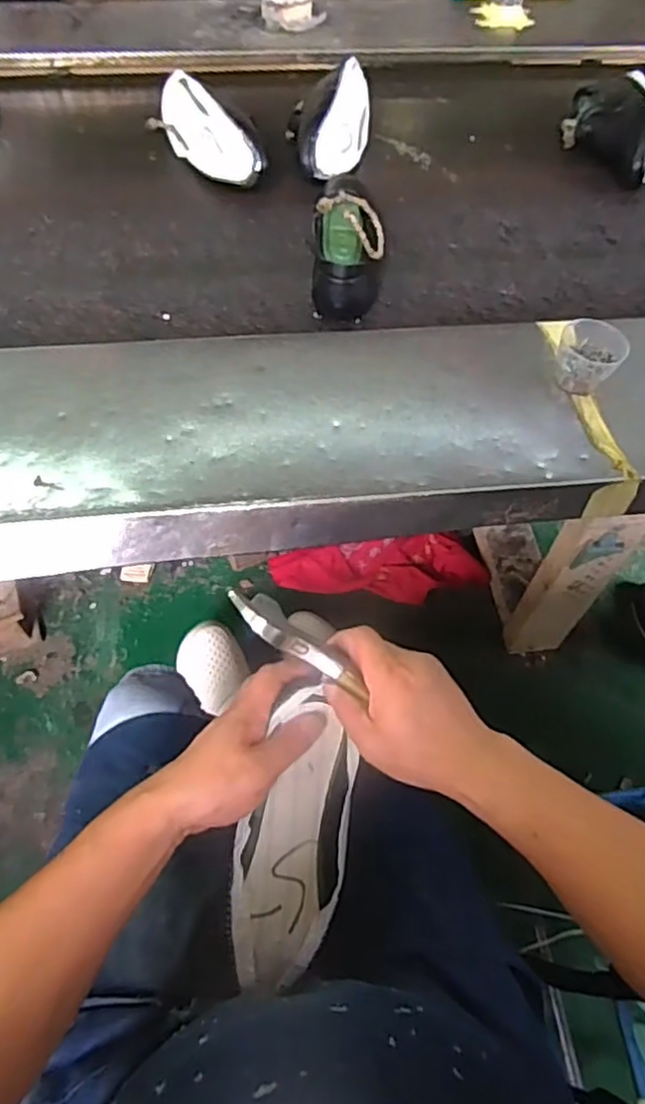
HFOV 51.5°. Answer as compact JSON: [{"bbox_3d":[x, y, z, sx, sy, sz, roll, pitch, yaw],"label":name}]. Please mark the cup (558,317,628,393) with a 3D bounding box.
[{"bbox_3d":[0.264,-0.194,0.662,0.065,0.046,0.066,27,61,14],"label":"cup"}]

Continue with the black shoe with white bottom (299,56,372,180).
[{"bbox_3d":[0.016,-0.591,0.925,0.095,0.067,0.234,6,58,1],"label":"black shoe with white bottom"}]

